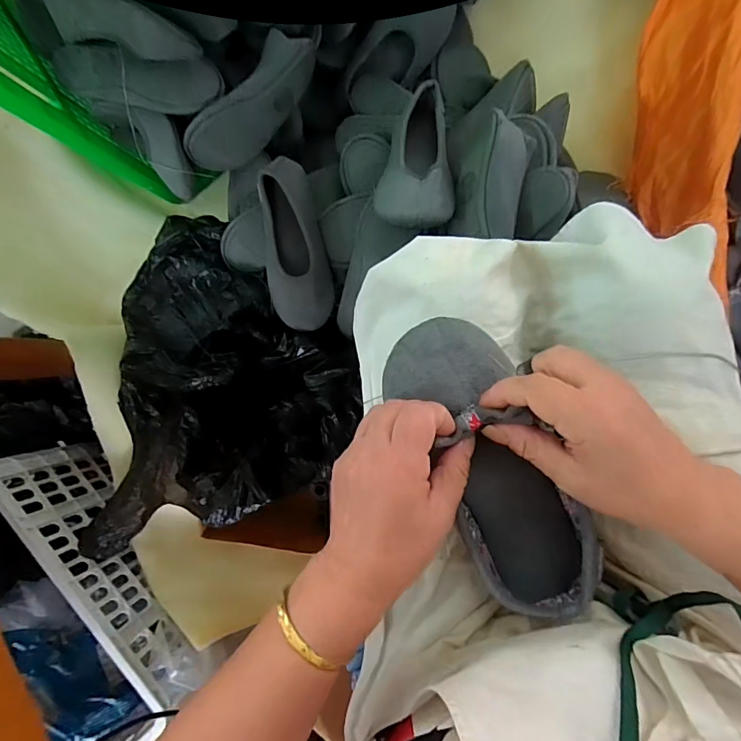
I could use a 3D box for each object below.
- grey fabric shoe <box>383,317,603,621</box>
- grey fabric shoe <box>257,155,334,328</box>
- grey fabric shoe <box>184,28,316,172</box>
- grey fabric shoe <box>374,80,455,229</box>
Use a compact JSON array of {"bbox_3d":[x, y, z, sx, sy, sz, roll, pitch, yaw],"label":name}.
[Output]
[{"bbox_3d":[0.087,0.073,0.307,0.084,0.067,0.223,-25,100,9],"label":"grey fabric shoe"},{"bbox_3d":[-0.112,-0.174,0.630,0.089,0.057,0.230,-5,106,10],"label":"grey fabric shoe"},{"bbox_3d":[-0.172,-0.389,0.641,0.057,0.096,0.233,42,97,7],"label":"grey fabric shoe"},{"bbox_3d":[0.060,-0.262,0.534,0.092,0.048,0.211,3,64,10],"label":"grey fabric shoe"}]

